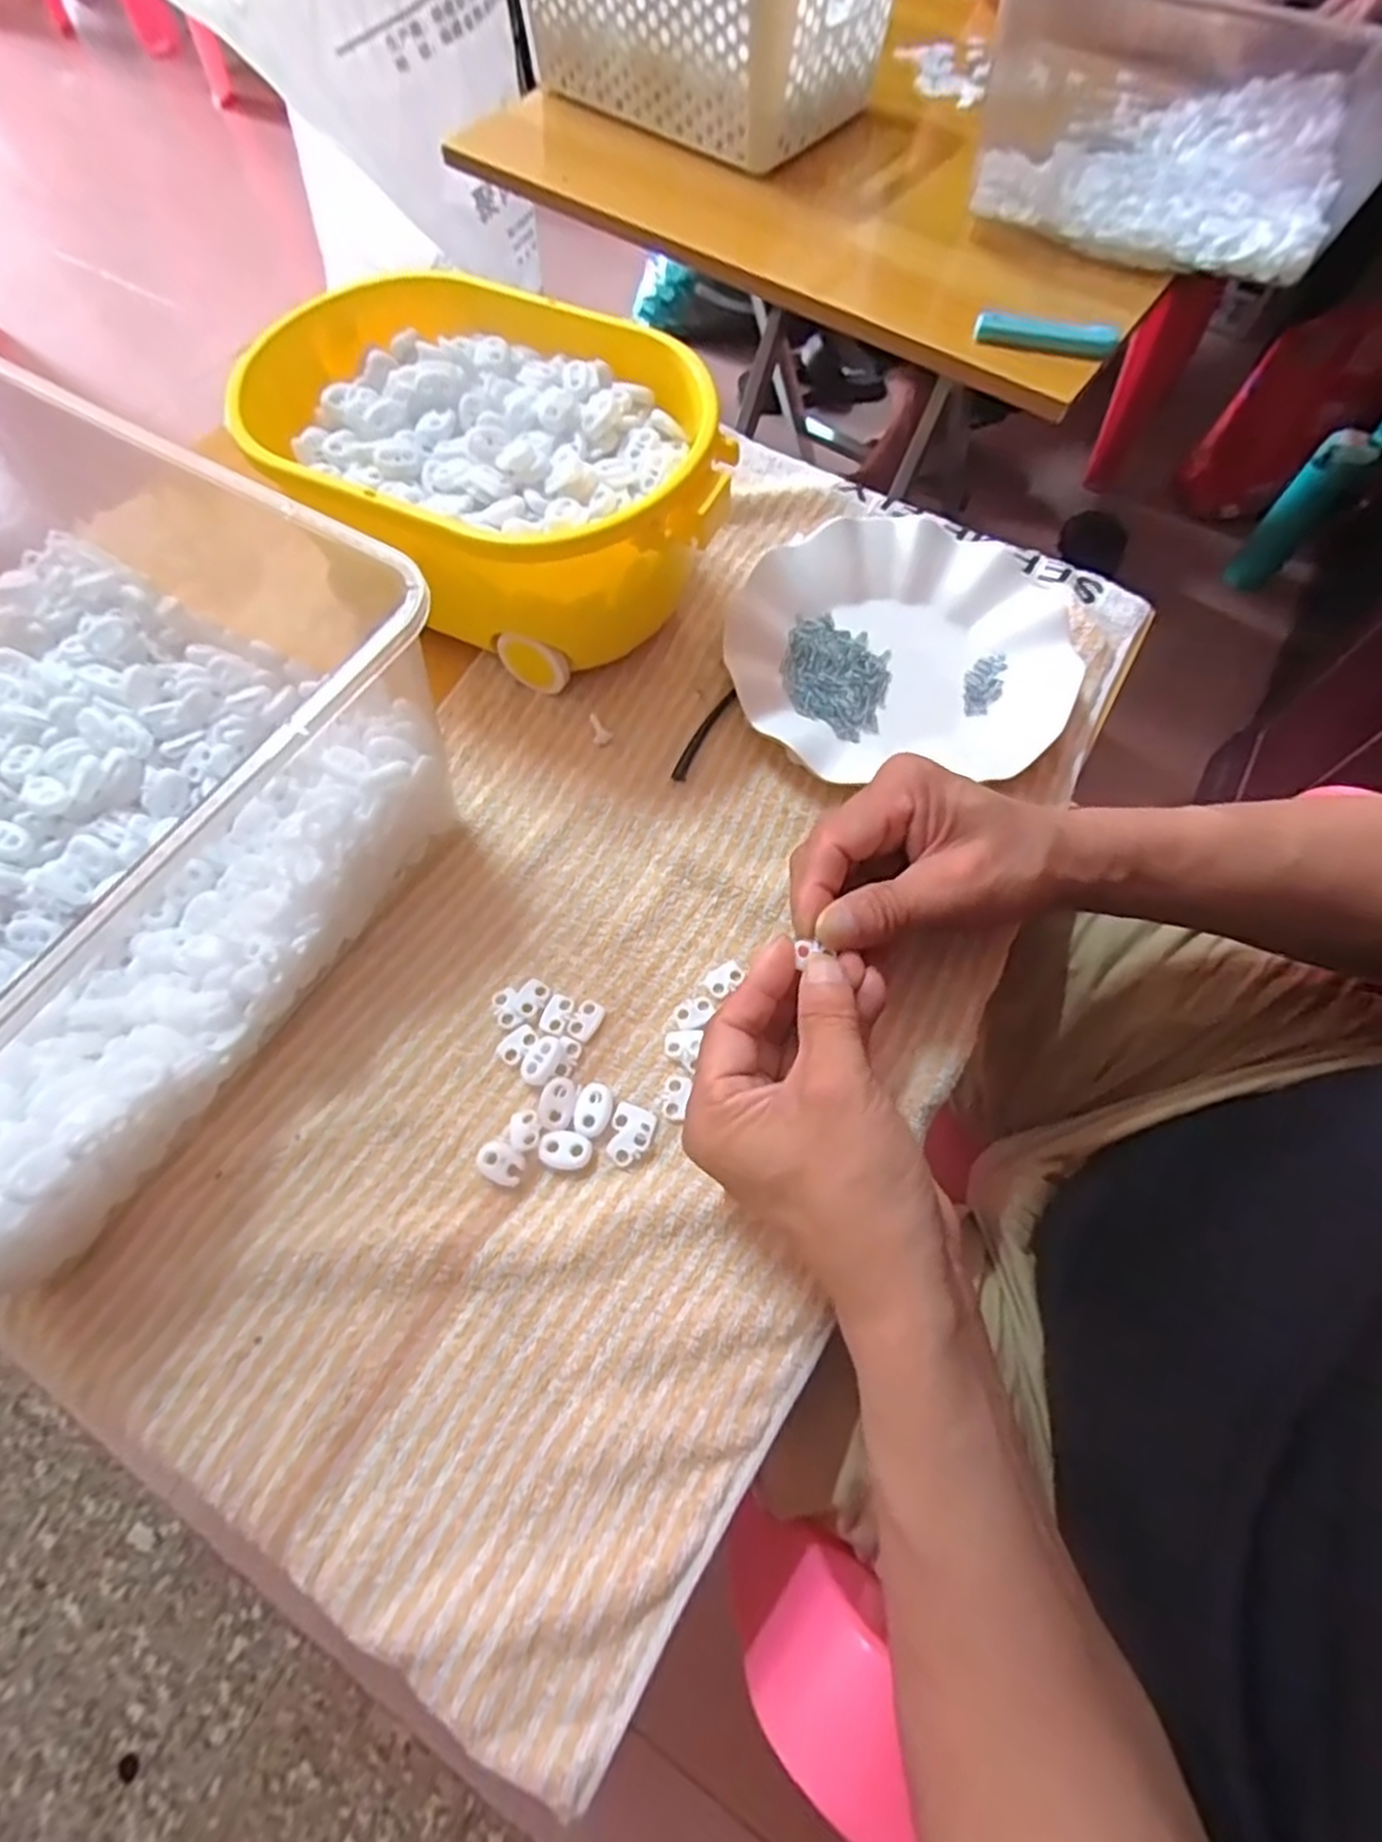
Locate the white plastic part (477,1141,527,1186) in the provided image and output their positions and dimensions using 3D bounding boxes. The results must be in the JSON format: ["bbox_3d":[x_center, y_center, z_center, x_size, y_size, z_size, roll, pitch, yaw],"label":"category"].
[{"bbox_3d":[-0.080,0.101,0.312,0.021,0.005,0.014,29,69,12],"label":"white plastic part"}]

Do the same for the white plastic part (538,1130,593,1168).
[{"bbox_3d":[-0.053,0.095,0.313,0.021,0.004,0.014,4,66,2],"label":"white plastic part"}]

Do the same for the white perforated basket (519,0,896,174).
[{"bbox_3d":[0.011,-0.781,0.635,0.297,0.114,0.207,36,71,14],"label":"white perforated basket"}]

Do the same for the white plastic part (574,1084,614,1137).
[{"bbox_3d":[-0.042,0.081,0.321,0.015,0.004,0.022,14,67,6],"label":"white plastic part"}]

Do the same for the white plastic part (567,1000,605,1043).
[{"bbox_3d":[-0.047,0.045,0.339,0.012,0.004,0.019,25,69,10],"label":"white plastic part"}]

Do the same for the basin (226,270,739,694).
[{"bbox_3d":[-0.098,-0.225,0.398,0.233,0.104,0.160,20,68,8],"label":"basin"}]

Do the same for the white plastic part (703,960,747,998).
[{"bbox_3d":[0.016,0.026,0.347,0.019,0.004,0.012,-34,71,-14],"label":"white plastic part"}]

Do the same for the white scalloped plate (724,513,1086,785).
[{"bbox_3d":[0.114,-0.153,0.412,0.182,0.022,0.160,-1,66,-1],"label":"white scalloped plate"}]

